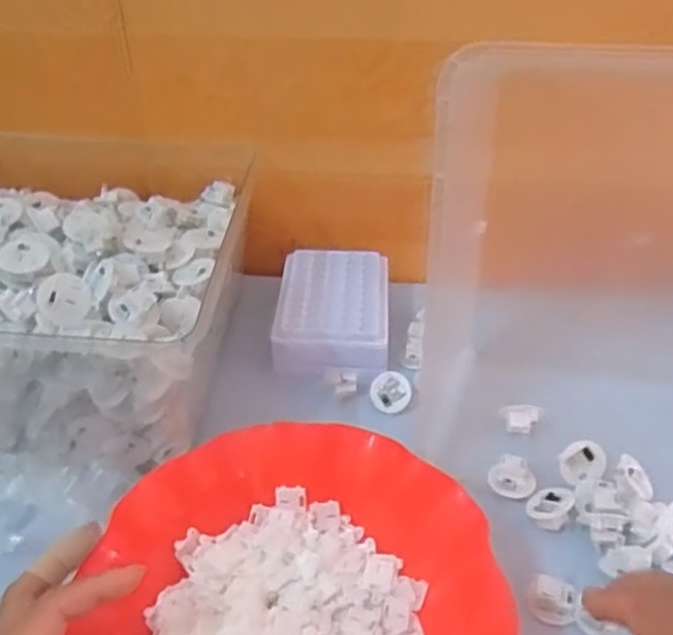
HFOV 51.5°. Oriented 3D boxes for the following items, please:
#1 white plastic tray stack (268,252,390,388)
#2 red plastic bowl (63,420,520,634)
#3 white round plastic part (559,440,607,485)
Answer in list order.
[{"bbox_3d":[-0.003,-0.007,0.625,0.099,0.036,0.146,2,38,3],"label":"white plastic tray stack"},{"bbox_3d":[-0.018,0.153,0.392,0.205,0.077,0.203,0,38,0],"label":"red plastic bowl"},{"bbox_3d":[0.174,0.101,0.493,0.032,0.029,0.007,-9,-2,1],"label":"white round plastic part"}]

